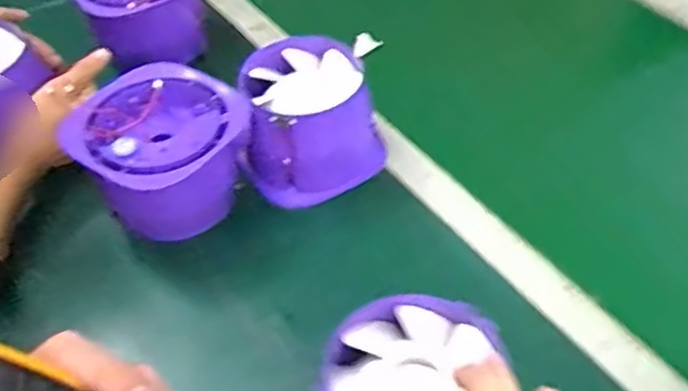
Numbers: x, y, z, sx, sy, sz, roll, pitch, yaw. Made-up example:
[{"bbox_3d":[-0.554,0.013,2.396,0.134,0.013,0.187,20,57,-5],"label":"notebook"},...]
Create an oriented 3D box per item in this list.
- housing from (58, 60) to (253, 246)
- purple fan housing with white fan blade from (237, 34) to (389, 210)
[{"bbox_3d":[-0.157,-0.033,0.620,0.135,0.101,0.137,29,56,25],"label":"housing"},{"bbox_3d":[-0.030,-0.076,0.667,0.131,0.097,0.120,-13,49,-9],"label":"purple fan housing with white fan blade"}]

